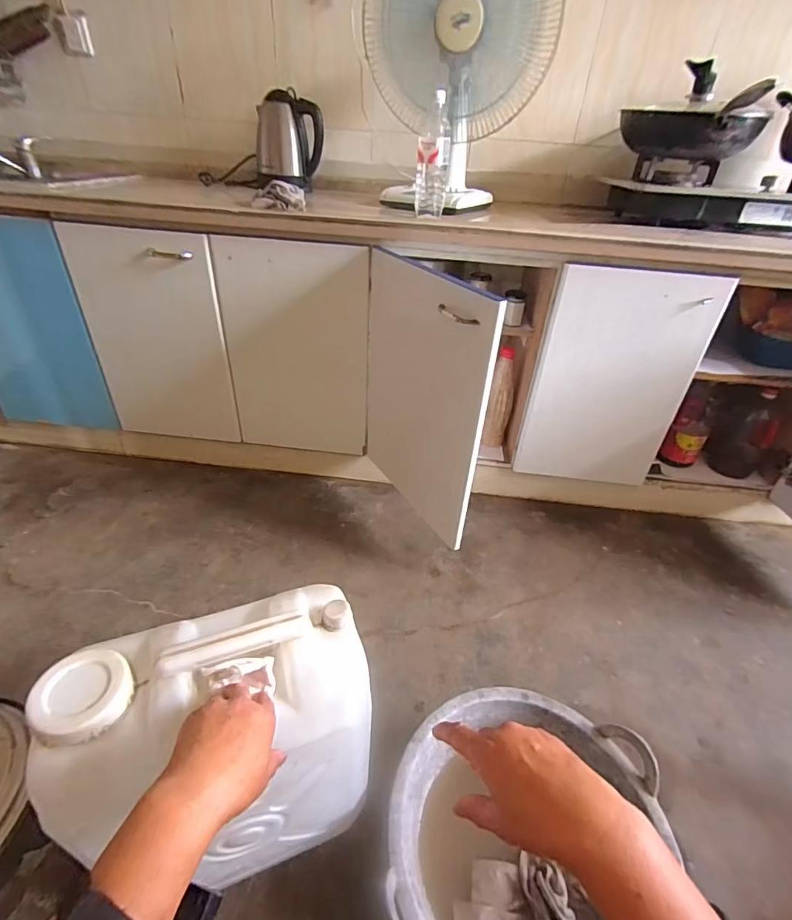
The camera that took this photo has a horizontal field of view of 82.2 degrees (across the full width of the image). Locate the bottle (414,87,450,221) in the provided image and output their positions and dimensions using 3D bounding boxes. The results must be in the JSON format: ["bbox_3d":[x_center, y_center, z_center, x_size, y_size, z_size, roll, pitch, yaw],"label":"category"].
[{"bbox_3d":[0.077,-0.628,0.950,0.064,0.207,0.056,3,35,-2],"label":"bottle"}]

